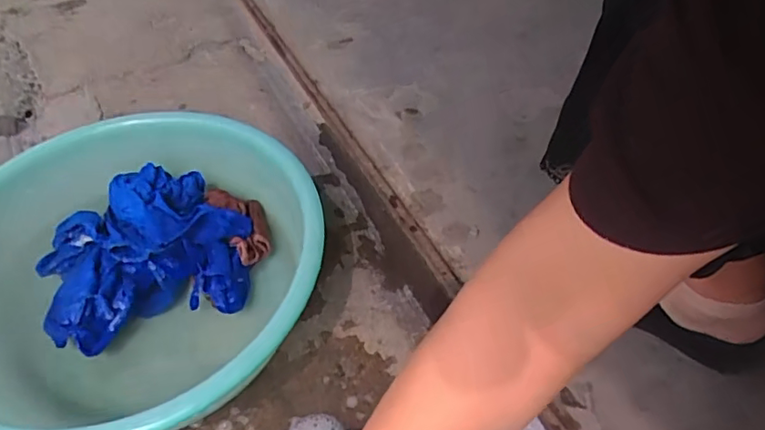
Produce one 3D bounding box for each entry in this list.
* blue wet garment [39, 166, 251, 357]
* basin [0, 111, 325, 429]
[{"bbox_3d":[-0.244,0.034,0.580,0.209,0.061,0.181,-17,52,-10],"label":"blue wet garment"},{"bbox_3d":[-0.223,0.065,0.549,0.324,0.133,0.342,-2,51,2],"label":"basin"}]

